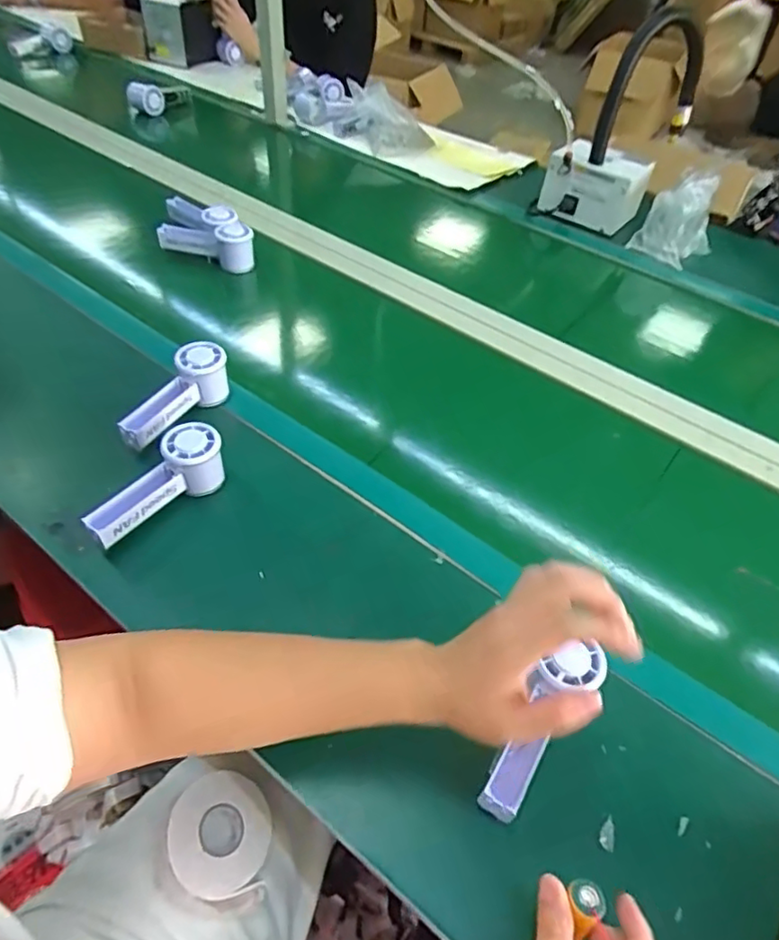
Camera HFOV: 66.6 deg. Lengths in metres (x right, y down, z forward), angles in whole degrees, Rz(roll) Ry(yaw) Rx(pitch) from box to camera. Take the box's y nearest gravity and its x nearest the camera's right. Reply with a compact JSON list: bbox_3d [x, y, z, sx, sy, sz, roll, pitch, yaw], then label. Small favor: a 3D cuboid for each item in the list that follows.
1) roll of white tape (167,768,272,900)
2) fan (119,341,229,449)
[{"bbox_3d":[-0.152,0.330,0.534,0.091,0.015,0.093,9,52,-26],"label":"roll of white tape"},{"bbox_3d":[-0.243,-0.083,0.678,0.055,0.053,0.149,21,50,14],"label":"fan"}]

